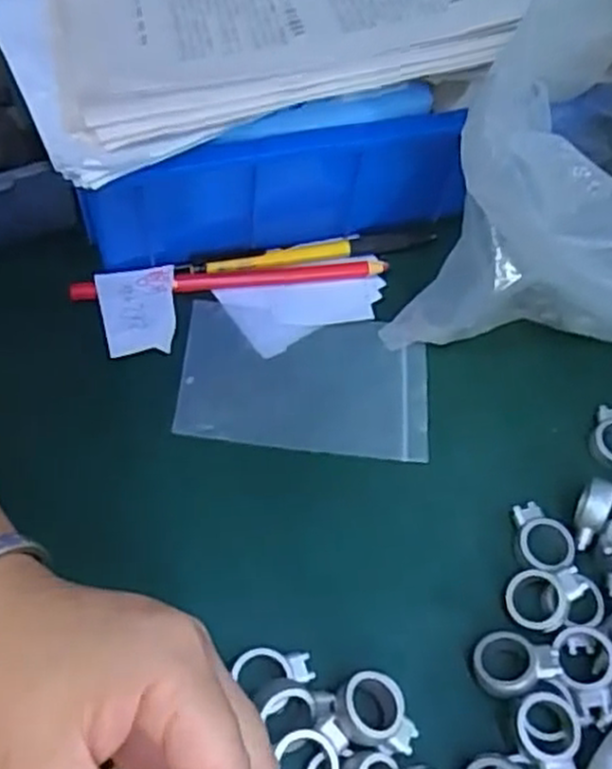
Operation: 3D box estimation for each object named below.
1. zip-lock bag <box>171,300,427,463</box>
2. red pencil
[{"bbox_3d":[0.000,-0.002,0.379,0.123,0.009,0.075,5,60,-2],"label":"zip-lock bag"},{"bbox_3d":[-0.040,-0.057,0.402,0.167,0.007,0.010,-6,60,-8],"label":"red pencil"}]

